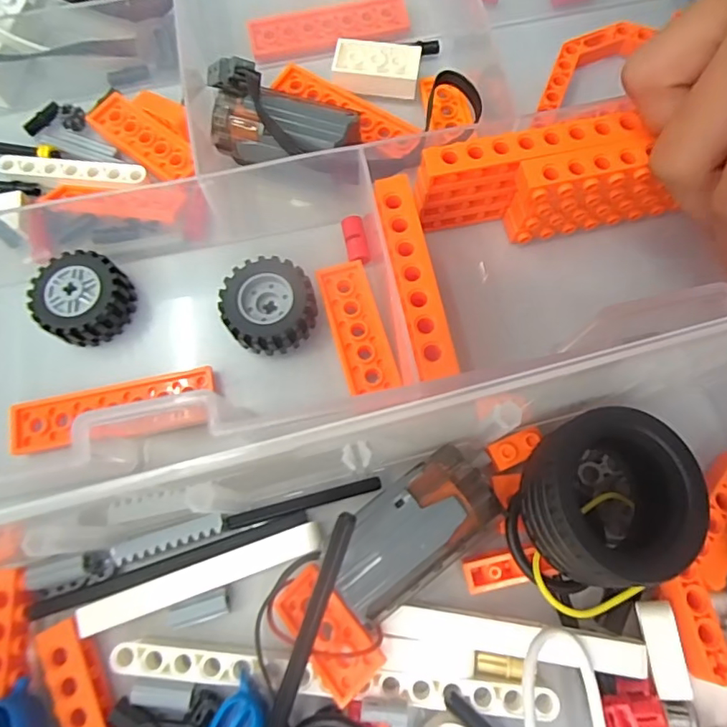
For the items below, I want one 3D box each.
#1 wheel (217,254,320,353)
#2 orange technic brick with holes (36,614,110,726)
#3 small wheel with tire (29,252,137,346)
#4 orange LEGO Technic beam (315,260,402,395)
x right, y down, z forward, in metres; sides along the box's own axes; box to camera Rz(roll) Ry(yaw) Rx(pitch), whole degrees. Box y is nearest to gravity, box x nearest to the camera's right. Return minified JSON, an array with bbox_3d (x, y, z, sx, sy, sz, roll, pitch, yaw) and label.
[{"bbox_3d":[-0.030,-0.017,0.165,0.028,0.014,0.032,-18,74,-4],"label":"wheel"},{"bbox_3d":[-0.078,0.086,0.137,0.011,0.006,0.031,-29,75,-7],"label":"orange technic brick with holes"},{"bbox_3d":[-0.093,-0.020,0.168,0.031,0.012,0.030,0,73,1],"label":"small wheel with tire"},{"bbox_3d":[-0.002,-0.013,0.164,0.016,0.004,0.045,-16,74,-4],"label":"orange LEGO Technic beam"}]

